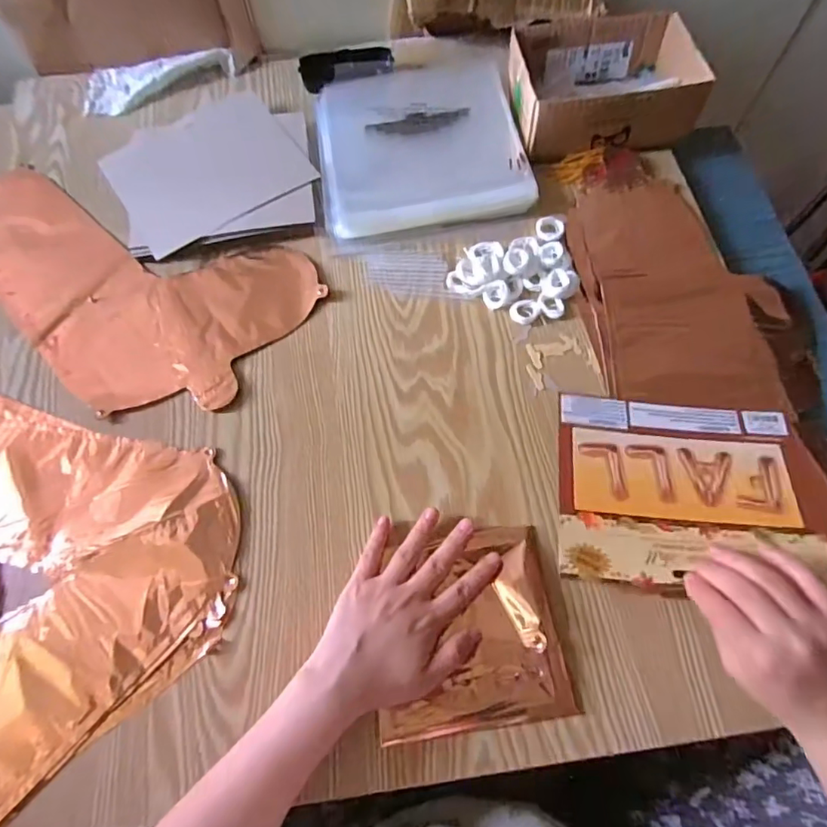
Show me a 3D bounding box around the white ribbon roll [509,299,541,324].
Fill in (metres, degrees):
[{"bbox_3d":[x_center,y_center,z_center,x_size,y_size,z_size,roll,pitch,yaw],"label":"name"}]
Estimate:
[{"bbox_3d":[0.106,-0.097,0.492,0.028,0.005,0.024,-5,68,0],"label":"white ribbon roll"}]

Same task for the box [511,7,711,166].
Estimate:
[{"bbox_3d":[0.206,-0.361,0.575,0.188,0.059,0.147,-4,68,1],"label":"box"}]

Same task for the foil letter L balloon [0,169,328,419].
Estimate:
[{"bbox_3d":[-0.317,-0.134,0.526,0.407,0.005,0.209,24,71,12],"label":"foil letter L balloon"}]

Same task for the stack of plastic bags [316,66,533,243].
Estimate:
[{"bbox_3d":[0.006,-0.292,0.560,0.214,0.026,0.202,-9,68,-1],"label":"stack of plastic bags"}]

